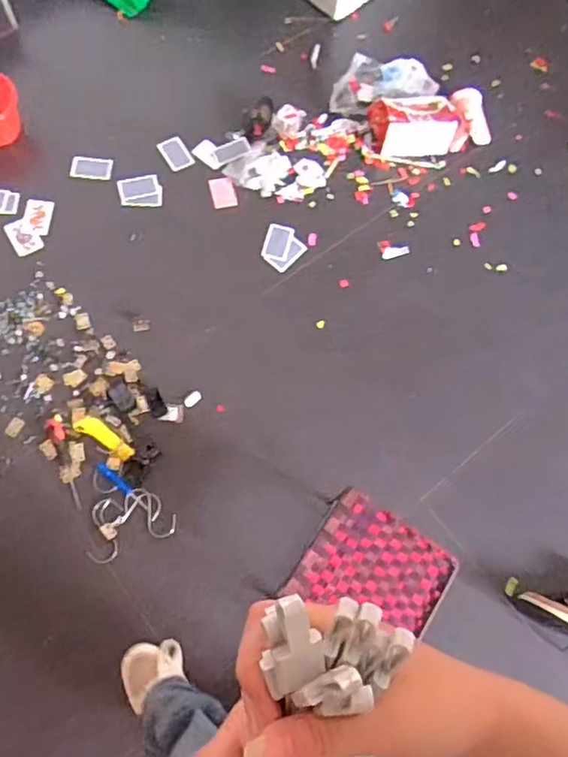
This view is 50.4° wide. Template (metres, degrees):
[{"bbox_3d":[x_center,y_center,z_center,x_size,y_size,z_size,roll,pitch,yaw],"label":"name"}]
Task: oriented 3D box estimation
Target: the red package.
[{"bbox_3d":[0.384,-0.666,1.557,0.307,0.081,0.156,-12,75,-7],"label":"red package"}]

